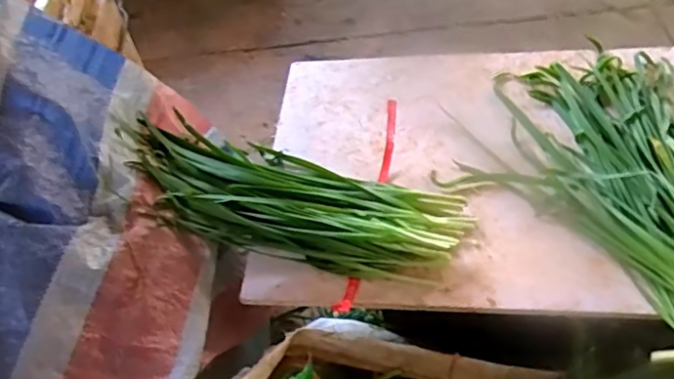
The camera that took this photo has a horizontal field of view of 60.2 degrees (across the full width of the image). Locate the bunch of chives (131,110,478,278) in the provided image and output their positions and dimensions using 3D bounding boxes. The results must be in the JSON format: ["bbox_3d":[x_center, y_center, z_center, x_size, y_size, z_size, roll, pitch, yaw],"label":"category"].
[{"bbox_3d":[-0.052,0.000,0.700,0.409,0.073,0.170,7,56,14],"label":"bunch of chives"}]

